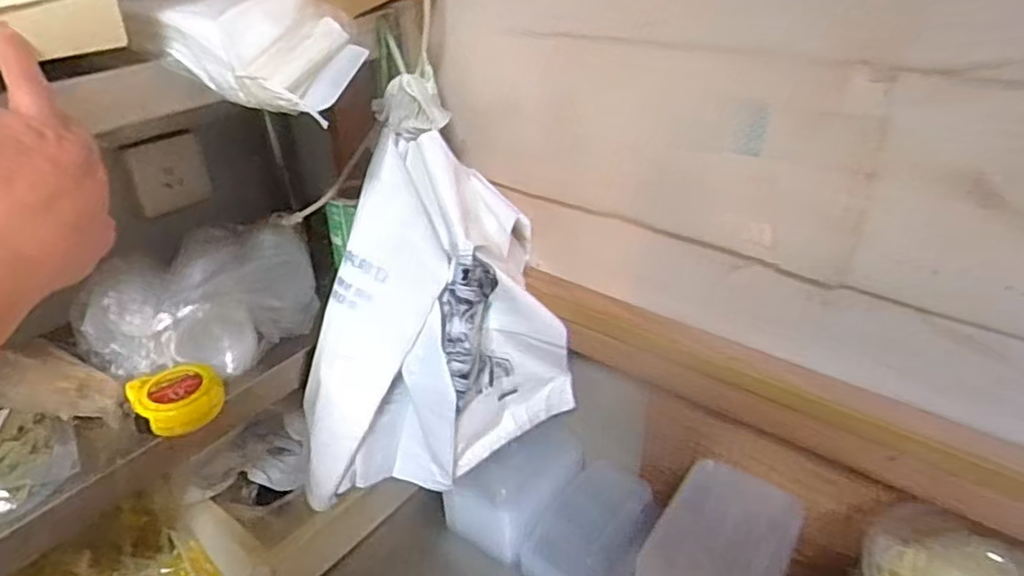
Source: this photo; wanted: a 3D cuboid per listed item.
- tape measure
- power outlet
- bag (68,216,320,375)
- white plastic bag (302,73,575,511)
[{"bbox_3d":[-0.291,0.097,0.556,0.070,0.029,0.062,-20,37,-26],"label":"tape measure"},{"bbox_3d":[-0.411,-0.136,0.763,0.022,0.077,0.091,13,35,22],"label":"power outlet"},{"bbox_3d":[-0.297,0.001,0.649,0.159,0.096,0.253,20,38,29],"label":"bag"},{"bbox_3d":[-0.090,0.018,0.652,0.297,0.364,0.143,-20,37,-27],"label":"white plastic bag"}]

